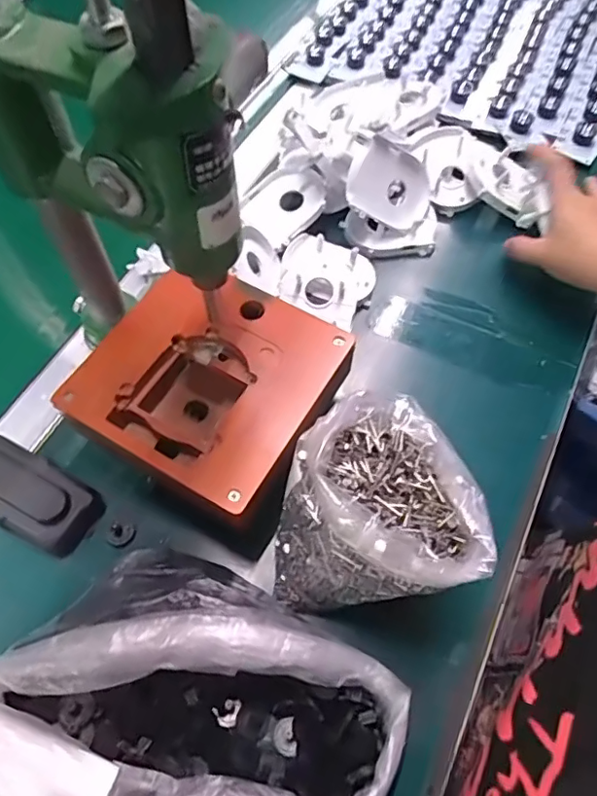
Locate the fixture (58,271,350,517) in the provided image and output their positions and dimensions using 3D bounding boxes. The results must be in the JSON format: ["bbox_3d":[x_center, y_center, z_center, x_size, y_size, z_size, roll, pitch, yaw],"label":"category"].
[{"bbox_3d":[-0.062,-0.005,0.395,0.154,0.059,0.153,27,64,13],"label":"fixture"}]

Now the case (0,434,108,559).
[{"bbox_3d":[-0.194,0.069,0.397,0.102,0.030,0.051,26,64,12],"label":"case"}]

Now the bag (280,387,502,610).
[{"bbox_3d":[0.049,0.067,0.348,0.119,0.103,0.116,2,62,0],"label":"bag"}]

